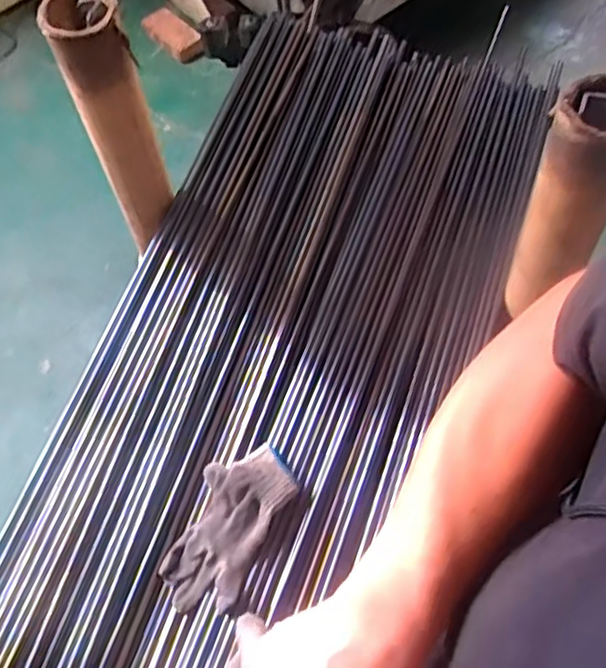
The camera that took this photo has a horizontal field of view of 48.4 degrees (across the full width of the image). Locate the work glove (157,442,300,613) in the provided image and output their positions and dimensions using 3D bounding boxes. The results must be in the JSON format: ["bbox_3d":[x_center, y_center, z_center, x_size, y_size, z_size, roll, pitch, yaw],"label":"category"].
[{"bbox_3d":[-0.092,0.232,0.821,0.109,0.035,0.204,24,67,16],"label":"work glove"}]

